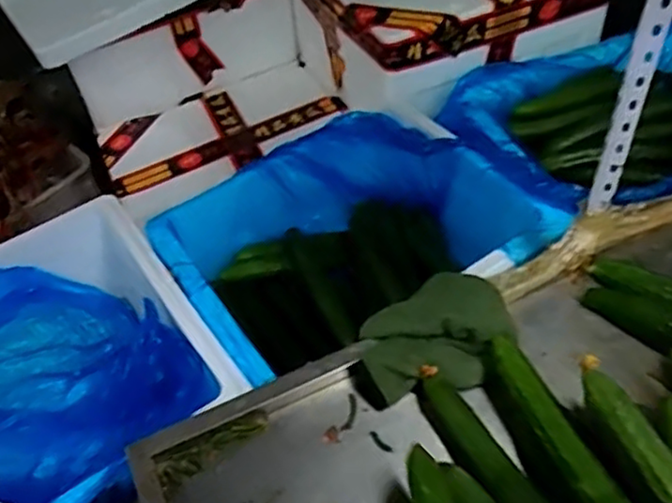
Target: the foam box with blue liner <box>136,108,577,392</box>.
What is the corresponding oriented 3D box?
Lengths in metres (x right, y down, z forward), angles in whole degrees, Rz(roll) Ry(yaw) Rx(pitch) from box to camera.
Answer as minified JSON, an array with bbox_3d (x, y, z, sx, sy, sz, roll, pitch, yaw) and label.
[{"bbox_3d":[0.015,0.005,0.936,0.448,0.220,0.396,-29,52,-19],"label":"foam box with blue liner"}]

